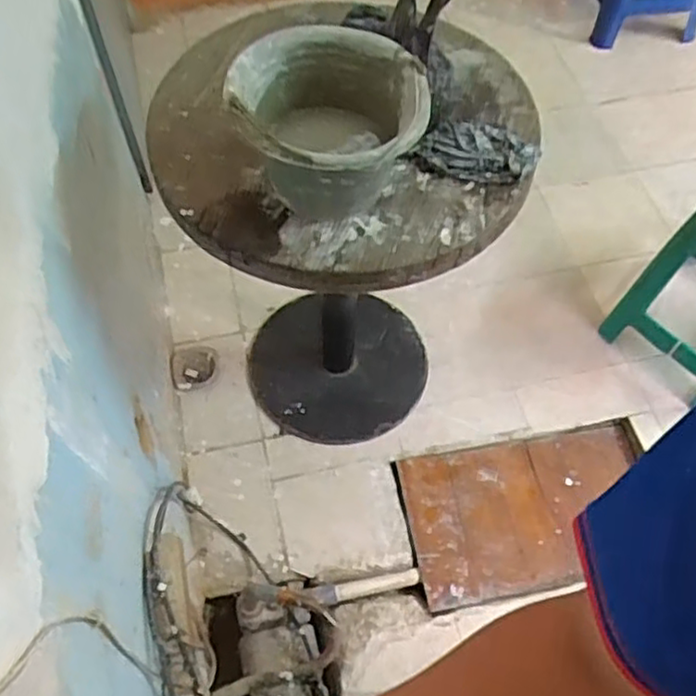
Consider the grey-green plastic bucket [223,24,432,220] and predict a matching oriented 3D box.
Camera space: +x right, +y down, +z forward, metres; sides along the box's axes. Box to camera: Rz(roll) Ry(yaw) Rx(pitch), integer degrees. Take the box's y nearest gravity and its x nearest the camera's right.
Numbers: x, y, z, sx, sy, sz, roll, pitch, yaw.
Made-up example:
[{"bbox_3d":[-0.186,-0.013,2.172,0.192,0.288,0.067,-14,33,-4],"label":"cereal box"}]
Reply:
[{"bbox_3d":[-0.023,-0.276,0.913,0.241,0.160,0.263,-15,60,-9],"label":"grey-green plastic bucket"}]

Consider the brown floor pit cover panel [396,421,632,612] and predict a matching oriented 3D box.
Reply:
[{"bbox_3d":[0.396,0.350,1.498,0.533,0.034,0.324,-9,57,-7],"label":"brown floor pit cover panel"}]

